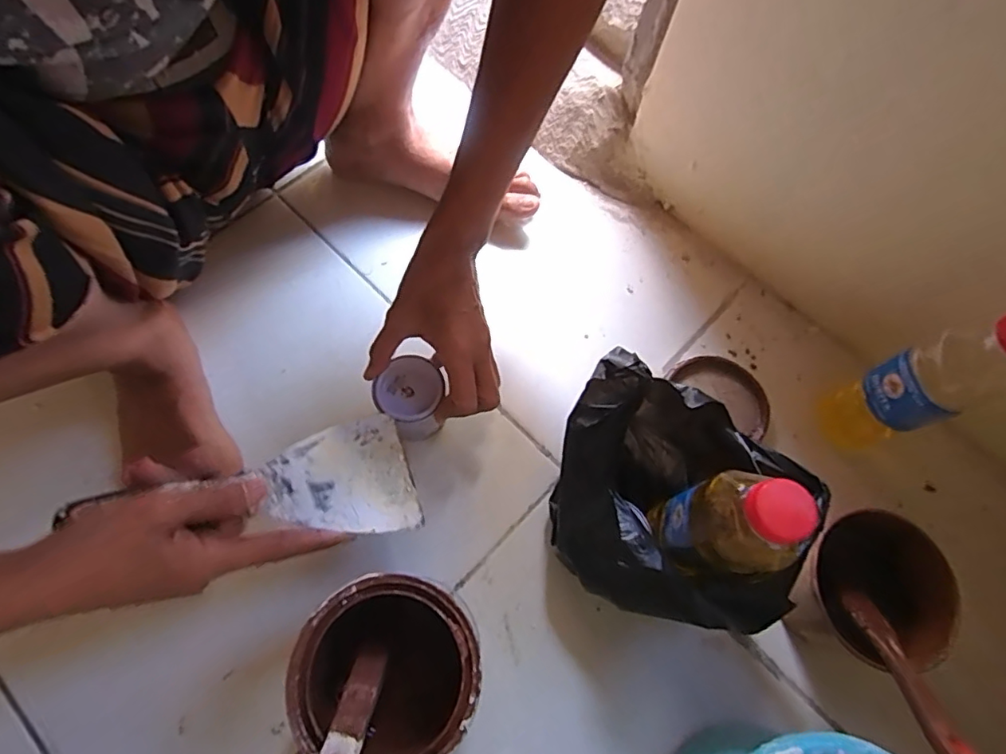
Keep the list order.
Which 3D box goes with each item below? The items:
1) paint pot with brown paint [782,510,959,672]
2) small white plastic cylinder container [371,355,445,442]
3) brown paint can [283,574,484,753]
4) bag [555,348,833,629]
[{"bbox_3d":[0.258,0.160,0.395,0.094,0.074,0.099,1,69,-2],"label":"paint pot with brown paint"},{"bbox_3d":[-0.074,0.017,0.437,0.052,0.040,0.057,1,69,-2],"label":"small white plastic cylinder container"},{"bbox_3d":[-0.066,0.184,0.349,0.103,0.120,0.102,-32,74,-14],"label":"brown paint can"},{"bbox_3d":[0.104,0.086,0.389,0.130,0.134,0.149,16,69,4],"label":"bag"}]

